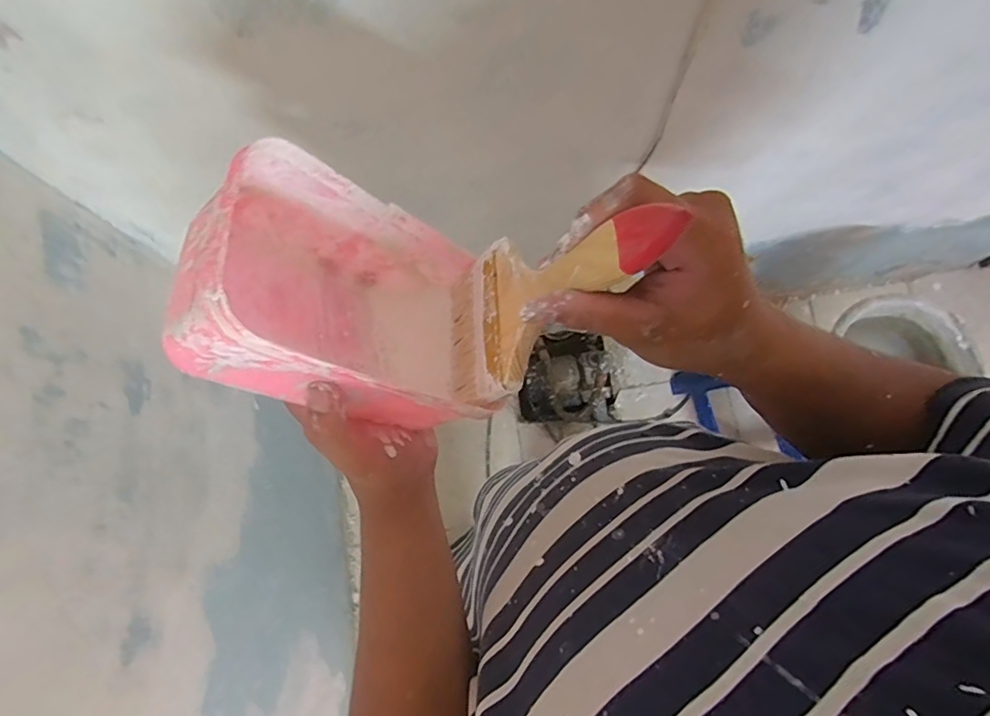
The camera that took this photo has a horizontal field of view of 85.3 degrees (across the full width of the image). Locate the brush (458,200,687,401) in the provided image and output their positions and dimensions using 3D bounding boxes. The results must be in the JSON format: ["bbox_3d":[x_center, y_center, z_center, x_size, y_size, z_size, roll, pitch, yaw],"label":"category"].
[{"bbox_3d":[0.019,-0.031,0.283,0.015,0.195,0.088,2,76,-27],"label":"brush"}]

